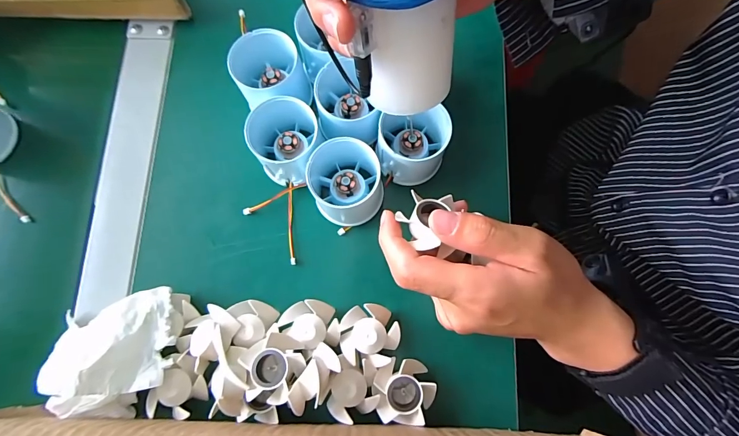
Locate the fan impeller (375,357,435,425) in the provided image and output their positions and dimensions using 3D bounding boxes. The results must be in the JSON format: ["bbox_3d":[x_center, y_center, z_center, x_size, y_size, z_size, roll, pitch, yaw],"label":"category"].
[{"bbox_3d":[0.026,0.122,0.259,0.041,0.018,0.039,3,78,2],"label":"fan impeller"}]

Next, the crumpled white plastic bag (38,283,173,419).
[{"bbox_3d":[-0.176,0.095,0.246,0.086,0.034,0.073,-21,79,-3],"label":"crumpled white plastic bag"}]

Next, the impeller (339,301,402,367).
[{"bbox_3d":[0.001,0.084,0.267,0.042,0.018,0.040,0,78,1],"label":"impeller"}]

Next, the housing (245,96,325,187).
[{"bbox_3d":[-0.066,-0.060,0.281,0.056,0.048,0.060,-39,80,-7],"label":"housing"}]

